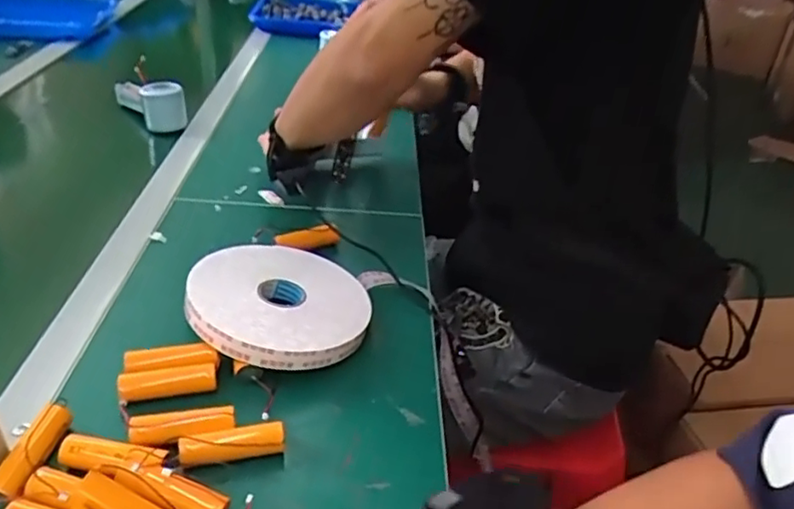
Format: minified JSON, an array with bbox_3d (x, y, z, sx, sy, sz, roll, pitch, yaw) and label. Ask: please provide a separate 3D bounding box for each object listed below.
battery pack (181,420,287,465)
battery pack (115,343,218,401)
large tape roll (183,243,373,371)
[{"bbox_3d":[-0.115,0.134,0.442,0.070,0.022,0.021,-5,35,-16],"label":"battery pack"},{"bbox_3d":[-0.177,0.090,0.491,0.071,0.019,0.040,-3,35,-14],"label":"battery pack"},{"bbox_3d":[-0.101,0.041,0.556,0.151,0.019,0.155,15,30,-9],"label":"large tape roll"}]

